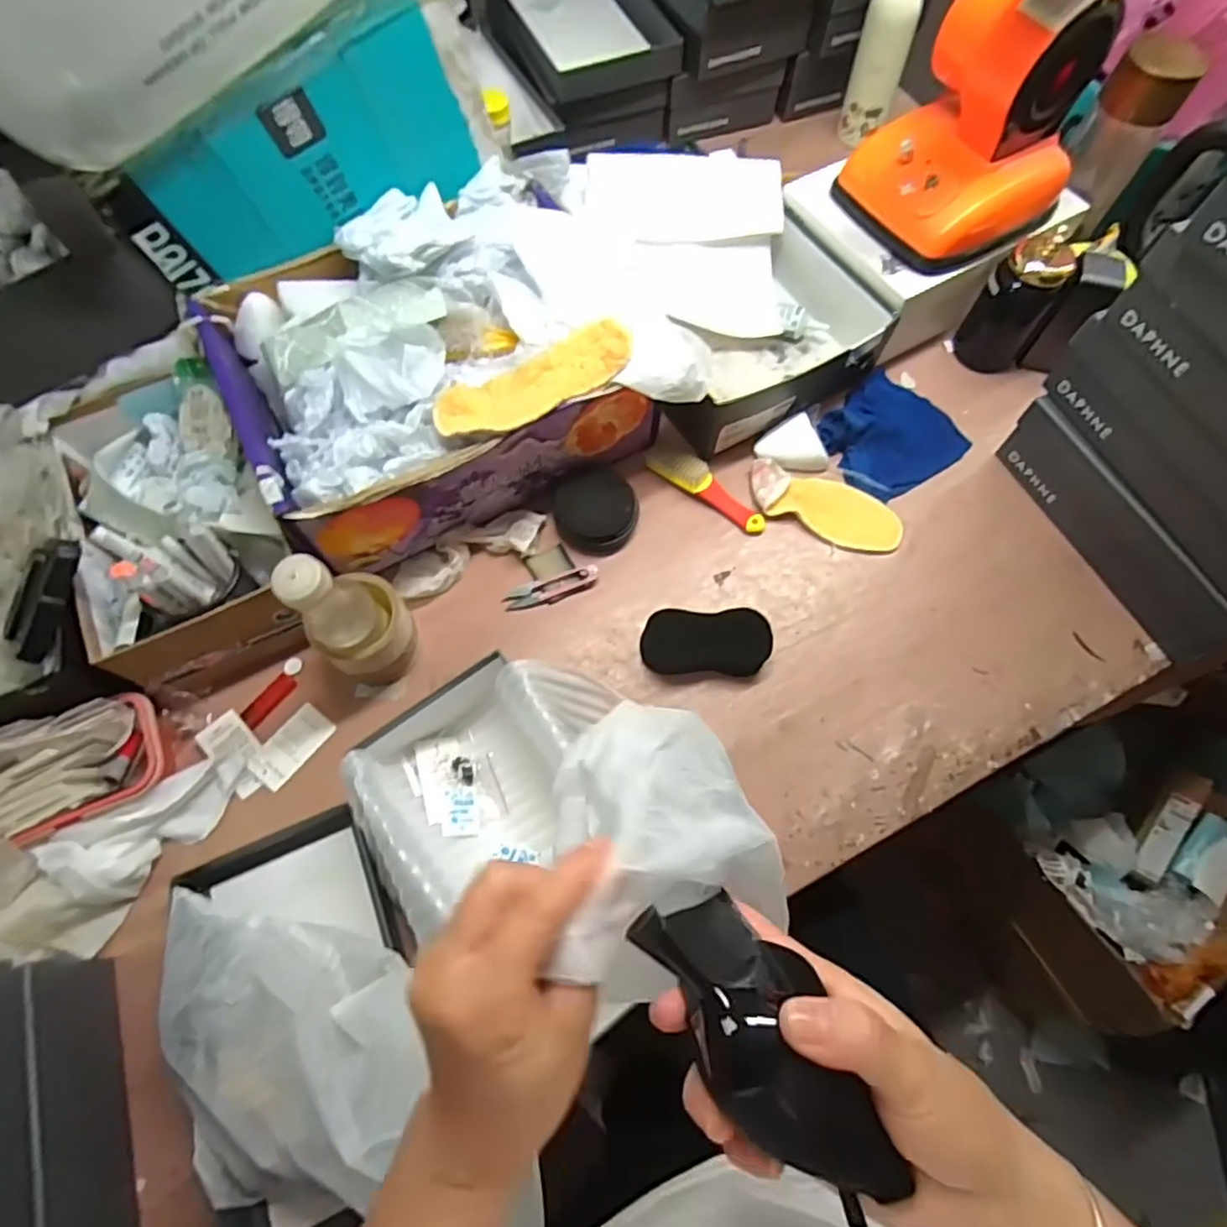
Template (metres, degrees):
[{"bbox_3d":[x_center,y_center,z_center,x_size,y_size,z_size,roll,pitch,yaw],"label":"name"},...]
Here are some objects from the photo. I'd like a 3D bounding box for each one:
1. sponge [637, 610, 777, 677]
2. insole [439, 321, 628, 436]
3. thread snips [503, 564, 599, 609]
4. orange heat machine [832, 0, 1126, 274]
[{"bbox_3d":[0.095,0.029,0.672,0.127,0.035,0.058,3,67,1],"label":"sponge"},{"bbox_3d":[-0.075,-0.224,0.624,0.197,0.022,0.068,-32,71,-13],"label":"insole"},{"bbox_3d":[-0.065,-0.026,0.702,0.102,0.008,0.027,-17,69,-7],"label":"thread snips"},{"bbox_3d":[0.380,-0.520,0.684,0.192,0.194,0.179,-33,71,-13],"label":"orange heat machine"}]

